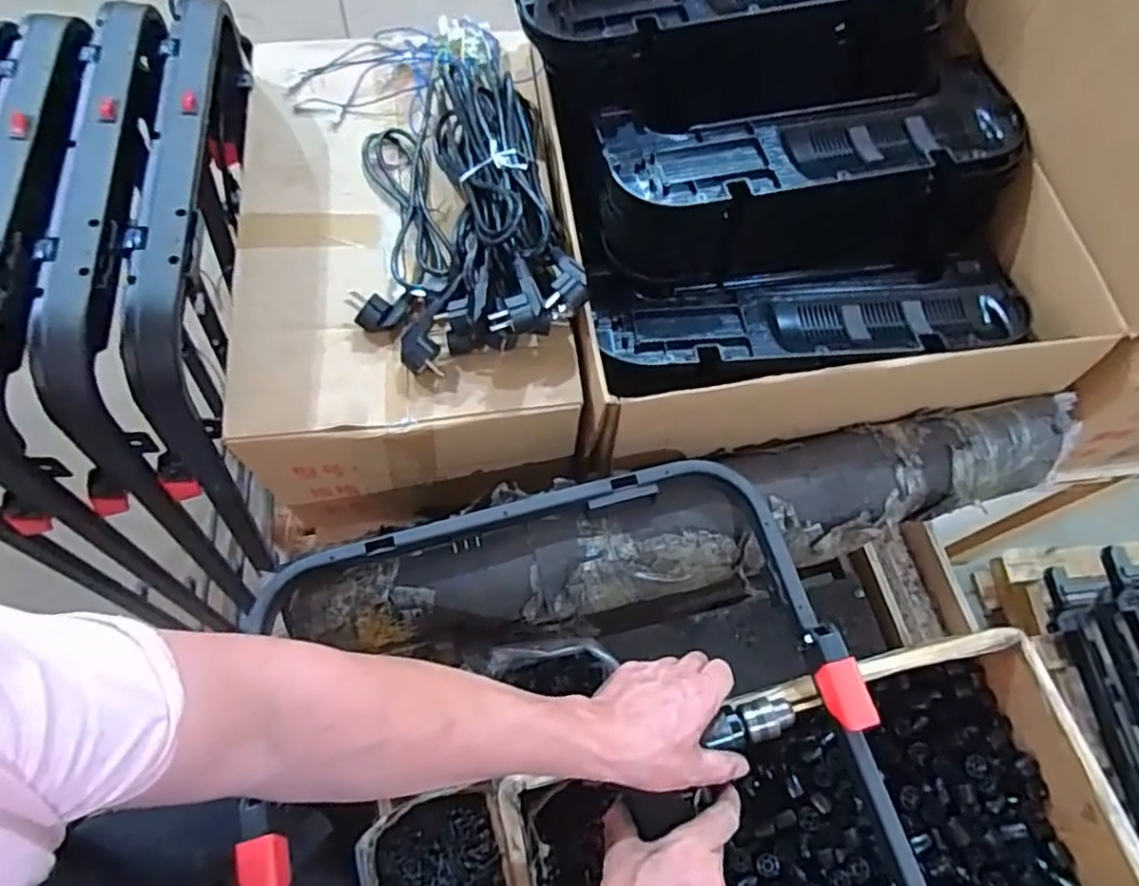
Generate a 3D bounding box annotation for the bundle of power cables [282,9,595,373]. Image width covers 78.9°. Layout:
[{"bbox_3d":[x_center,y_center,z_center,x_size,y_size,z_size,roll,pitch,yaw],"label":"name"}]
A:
[{"bbox_3d":[-0.149,-0.305,0.746,0.246,0.087,0.491,-15,67,-8],"label":"bundle of power cables"}]

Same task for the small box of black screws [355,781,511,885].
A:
[{"bbox_3d":[-0.135,0.449,0.698,0.141,0.075,0.165,-4,68,-22],"label":"small box of black screws"}]

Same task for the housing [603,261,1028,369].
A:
[{"bbox_3d":[0.285,-0.112,0.787,0.451,0.096,0.166,-6,47,-4],"label":"housing"}]

